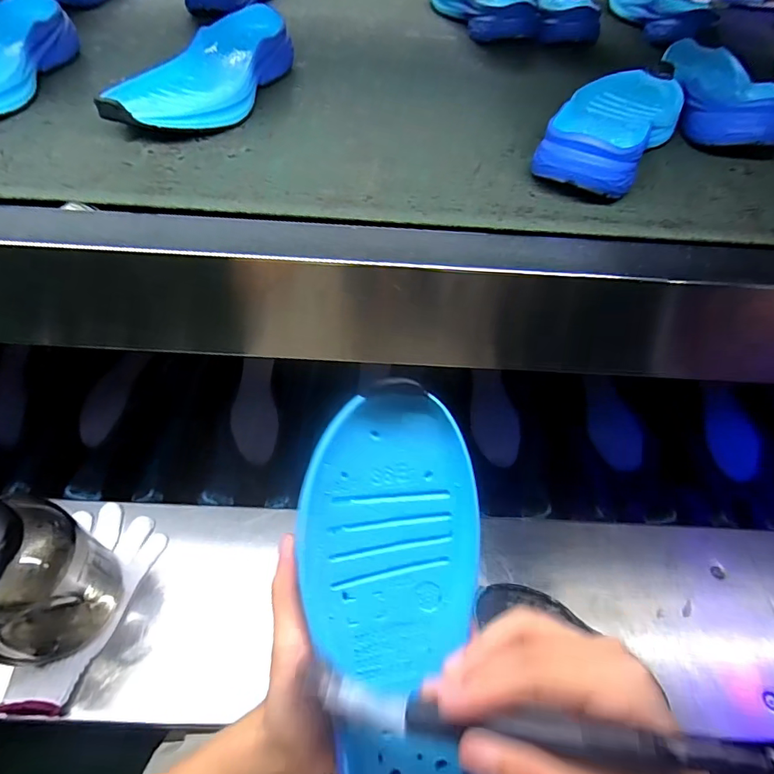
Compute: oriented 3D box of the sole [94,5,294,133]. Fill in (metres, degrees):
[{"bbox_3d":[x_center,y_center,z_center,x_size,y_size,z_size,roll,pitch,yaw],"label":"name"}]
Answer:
[{"bbox_3d":[-0.167,-0.296,0.441,0.096,0.037,0.250,15,53,7],"label":"sole"}]

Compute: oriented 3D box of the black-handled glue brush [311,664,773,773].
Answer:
[{"bbox_3d":[0.050,0.133,0.184,0.166,0.017,0.016,-7,49,22],"label":"black-handled glue brush"}]

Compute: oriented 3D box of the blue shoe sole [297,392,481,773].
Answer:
[{"bbox_3d":[0.007,0.127,0.232,0.089,0.027,0.240,-4,84,-8],"label":"blue shoe sole"}]

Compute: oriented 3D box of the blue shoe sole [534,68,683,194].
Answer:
[{"bbox_3d":[0.207,-0.236,0.420,0.088,0.037,0.253,27,55,15],"label":"blue shoe sole"}]

